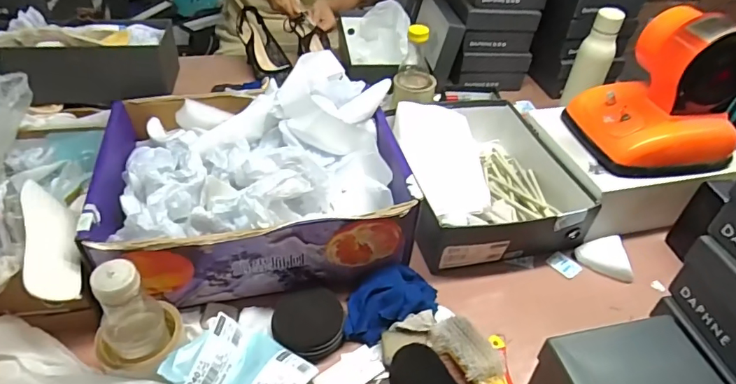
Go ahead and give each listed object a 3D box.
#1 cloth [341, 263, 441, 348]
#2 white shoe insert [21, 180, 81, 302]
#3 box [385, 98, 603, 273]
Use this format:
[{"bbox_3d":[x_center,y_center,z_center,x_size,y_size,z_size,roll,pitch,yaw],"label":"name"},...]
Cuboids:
[{"bbox_3d":[0.025,0.143,0.657,0.132,0.049,0.086,-17,46,-22],"label":"cloth"},{"bbox_3d":[-0.372,0.054,0.572,0.058,0.015,0.169,17,34,-48],"label":"white shoe insert"},{"bbox_3d":[0.177,-0.052,0.842,0.249,0.094,0.371,-7,43,-12],"label":"box"}]

